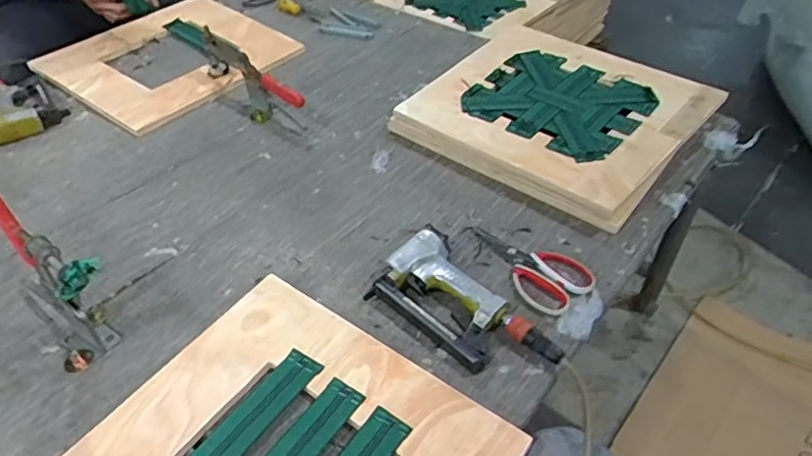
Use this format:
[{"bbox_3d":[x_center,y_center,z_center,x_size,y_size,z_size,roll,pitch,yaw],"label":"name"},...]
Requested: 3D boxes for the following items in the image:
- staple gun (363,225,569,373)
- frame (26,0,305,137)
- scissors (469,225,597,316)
[{"bbox_3d":[0.079,0.096,0.754,0.246,0.041,0.124,30,52,29],"label":"staple gun"},{"bbox_3d":[-0.498,-0.372,1.274,0.410,0.029,0.434,29,54,26],"label":"frame"},{"bbox_3d":[0.167,0.044,0.839,0.099,0.011,0.193,-32,51,-27],"label":"scissors"}]

